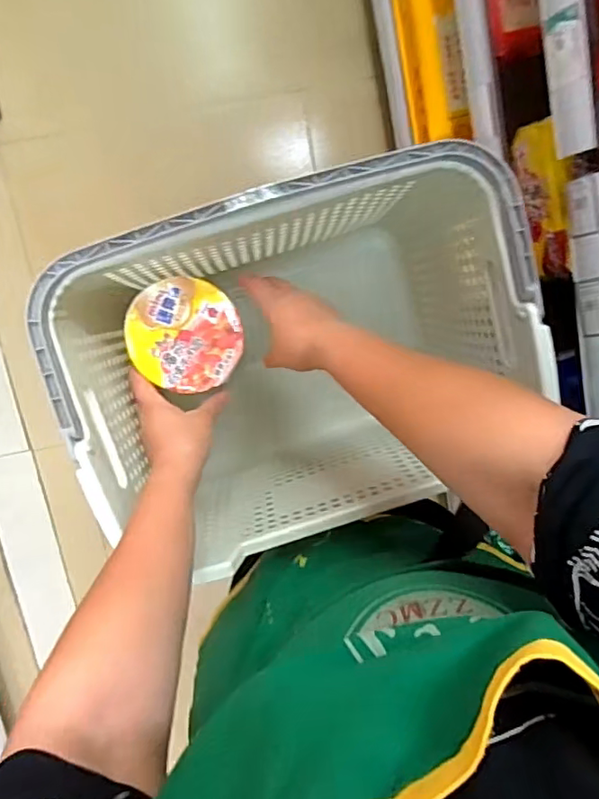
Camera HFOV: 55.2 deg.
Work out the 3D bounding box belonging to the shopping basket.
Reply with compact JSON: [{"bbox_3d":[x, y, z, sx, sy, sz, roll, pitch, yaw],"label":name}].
[{"bbox_3d":[-0.002,-0.041,0.613,0.402,0.341,0.292,-17,99,-4],"label":"shopping basket"}]

